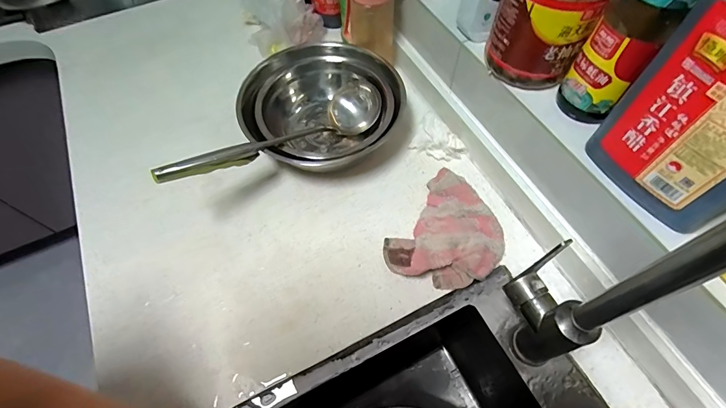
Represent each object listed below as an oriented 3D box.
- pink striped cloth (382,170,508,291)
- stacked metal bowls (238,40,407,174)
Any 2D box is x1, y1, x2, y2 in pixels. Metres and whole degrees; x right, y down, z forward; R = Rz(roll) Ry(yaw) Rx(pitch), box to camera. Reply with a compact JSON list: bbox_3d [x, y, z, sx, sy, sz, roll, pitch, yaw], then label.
[{"bbox_3d":[0.119,0.046,0.506,0.132,0.035,0.162,33,66,18],"label":"pink striped cloth"},{"bbox_3d":[-0.063,-0.152,0.585,0.239,0.083,0.248,-1,60,1],"label":"stacked metal bowls"}]

